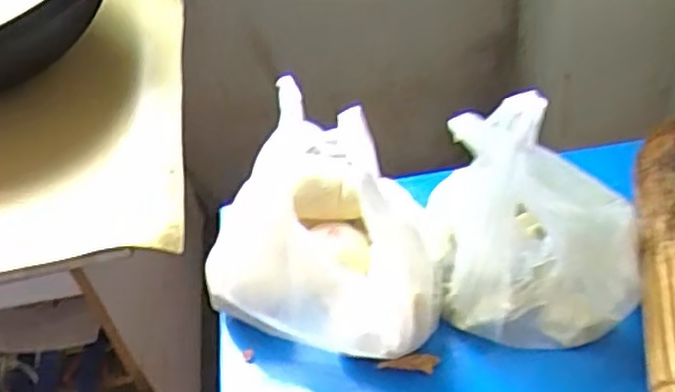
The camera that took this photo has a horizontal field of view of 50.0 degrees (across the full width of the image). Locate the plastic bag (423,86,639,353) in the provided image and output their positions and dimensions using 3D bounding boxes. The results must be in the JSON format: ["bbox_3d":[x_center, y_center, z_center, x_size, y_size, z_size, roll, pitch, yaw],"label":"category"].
[{"bbox_3d":[0.154,0.021,0.555,0.167,0.163,0.116,6,48,13],"label":"plastic bag"}]

